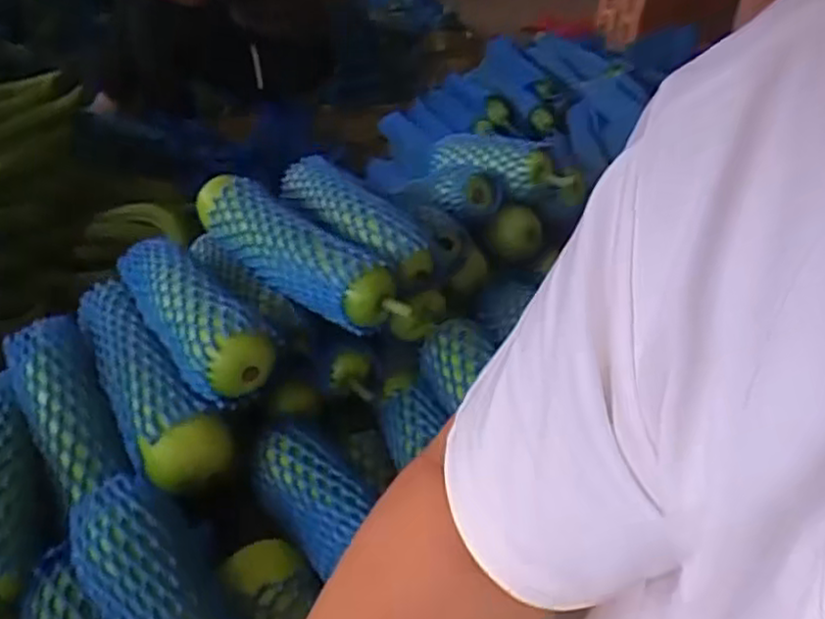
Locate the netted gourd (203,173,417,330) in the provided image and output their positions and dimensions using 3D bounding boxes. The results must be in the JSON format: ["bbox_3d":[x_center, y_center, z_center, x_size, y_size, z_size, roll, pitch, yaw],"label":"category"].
[{"bbox_3d":[-0.118,-0.060,0.686,0.060,0.062,0.278,-21,38,-38],"label":"netted gourd"}]

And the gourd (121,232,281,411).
[{"bbox_3d":[-0.209,0.000,0.662,0.065,0.065,0.221,-19,37,-36],"label":"gourd"}]

